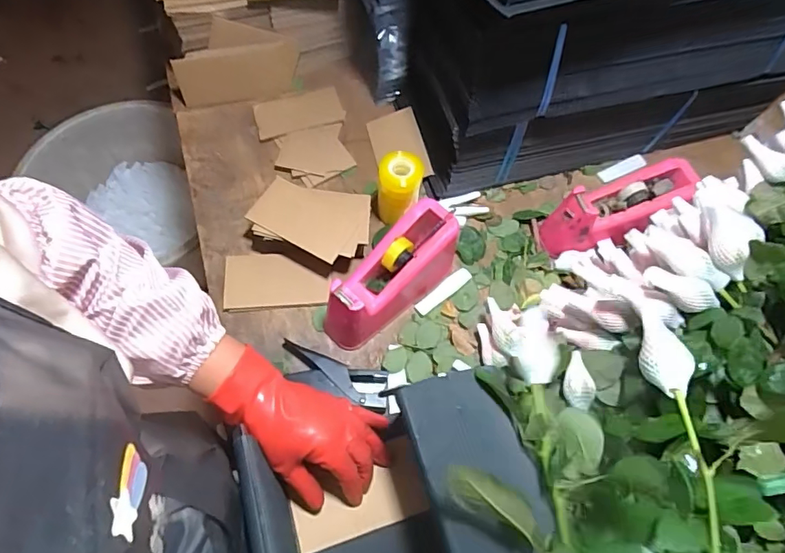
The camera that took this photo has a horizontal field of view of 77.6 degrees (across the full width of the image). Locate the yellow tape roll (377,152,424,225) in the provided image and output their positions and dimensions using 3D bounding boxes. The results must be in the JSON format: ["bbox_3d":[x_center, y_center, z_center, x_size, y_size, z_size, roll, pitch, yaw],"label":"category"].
[{"bbox_3d":[0.010,-0.121,0.685,0.063,0.099,0.053,6,64,-1],"label":"yellow tape roll"}]

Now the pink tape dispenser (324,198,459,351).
[{"bbox_3d":[-0.001,-0.001,0.625,0.195,0.099,0.077,-39,72,-20],"label":"pink tape dispenser"}]

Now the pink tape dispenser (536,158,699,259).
[{"bbox_3d":[0.316,-0.102,0.671,0.220,0.085,0.082,-24,67,3],"label":"pink tape dispenser"}]

